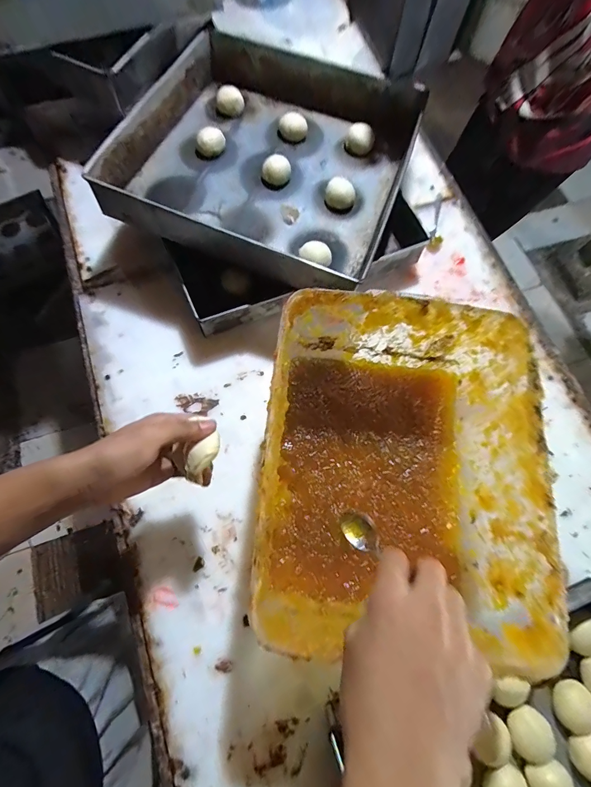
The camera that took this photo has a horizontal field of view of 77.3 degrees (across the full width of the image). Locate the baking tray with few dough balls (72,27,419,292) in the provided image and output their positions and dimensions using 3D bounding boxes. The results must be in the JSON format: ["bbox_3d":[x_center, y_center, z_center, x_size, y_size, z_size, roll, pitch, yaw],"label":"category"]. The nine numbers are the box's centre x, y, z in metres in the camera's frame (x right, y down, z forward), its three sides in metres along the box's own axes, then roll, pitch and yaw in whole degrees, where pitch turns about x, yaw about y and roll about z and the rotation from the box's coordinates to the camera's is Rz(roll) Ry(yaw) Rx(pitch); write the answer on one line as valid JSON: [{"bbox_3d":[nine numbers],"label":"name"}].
[{"bbox_3d":[-0.038,-0.403,0.600,0.393,0.097,0.442,20,72,5],"label":"baking tray with few dough balls"}]

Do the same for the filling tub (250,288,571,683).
[{"bbox_3d":[0.110,0.087,0.449,0.282,0.173,0.359,6,71,0],"label":"filling tub"}]

